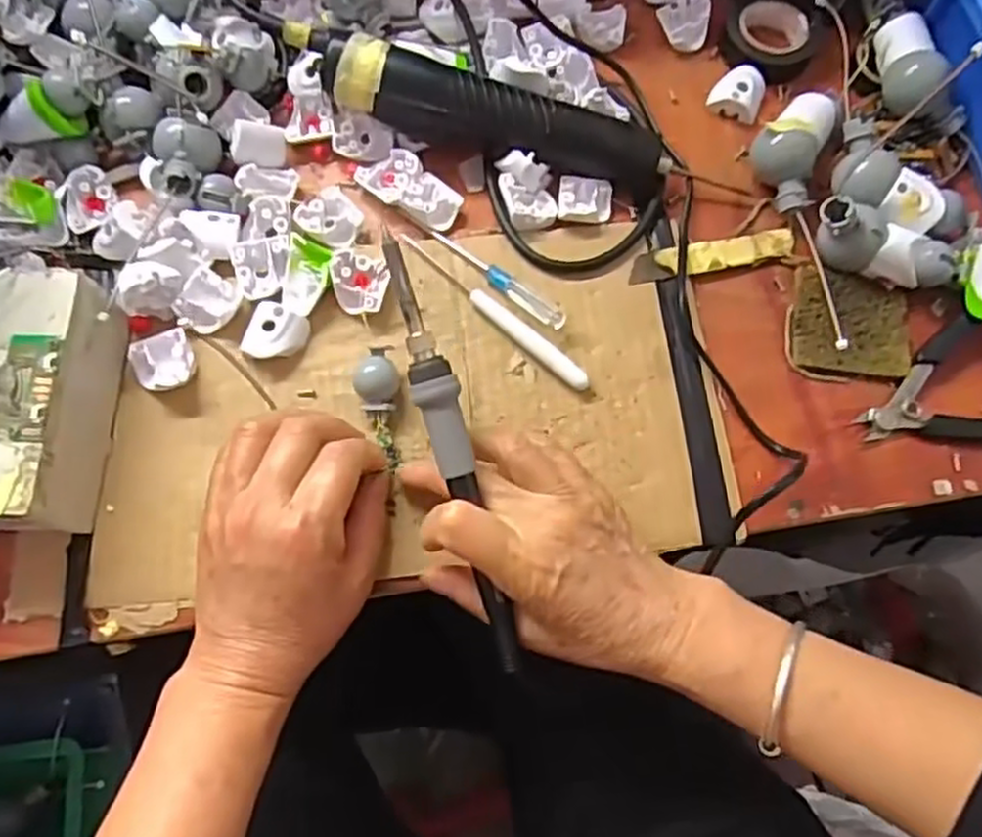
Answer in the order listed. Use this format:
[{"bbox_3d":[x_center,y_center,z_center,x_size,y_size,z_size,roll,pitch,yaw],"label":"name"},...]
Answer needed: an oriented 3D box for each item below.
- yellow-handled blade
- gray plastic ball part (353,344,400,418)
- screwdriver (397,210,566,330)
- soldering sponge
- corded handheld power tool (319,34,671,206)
[{"bbox_3d":[0.129,-0.095,0.436,0.100,0.006,0.019,-14,71,-4],"label":"yellow-handled blade"},{"bbox_3d":[-0.060,-0.019,0.399,0.023,0.019,0.035,-10,70,-3],"label":"gray plastic ball part"},{"bbox_3d":[-0.007,-0.088,0.423,0.119,0.012,0.010,39,75,13],"label":"screwdriver"},{"bbox_3d":[0.202,-0.055,0.418,0.062,0.010,0.059,8,70,3],"label":"soldering sponge"},{"bbox_3d":[0.004,-0.173,0.430,0.194,0.052,0.034,12,71,5],"label":"corded handheld power tool"}]

